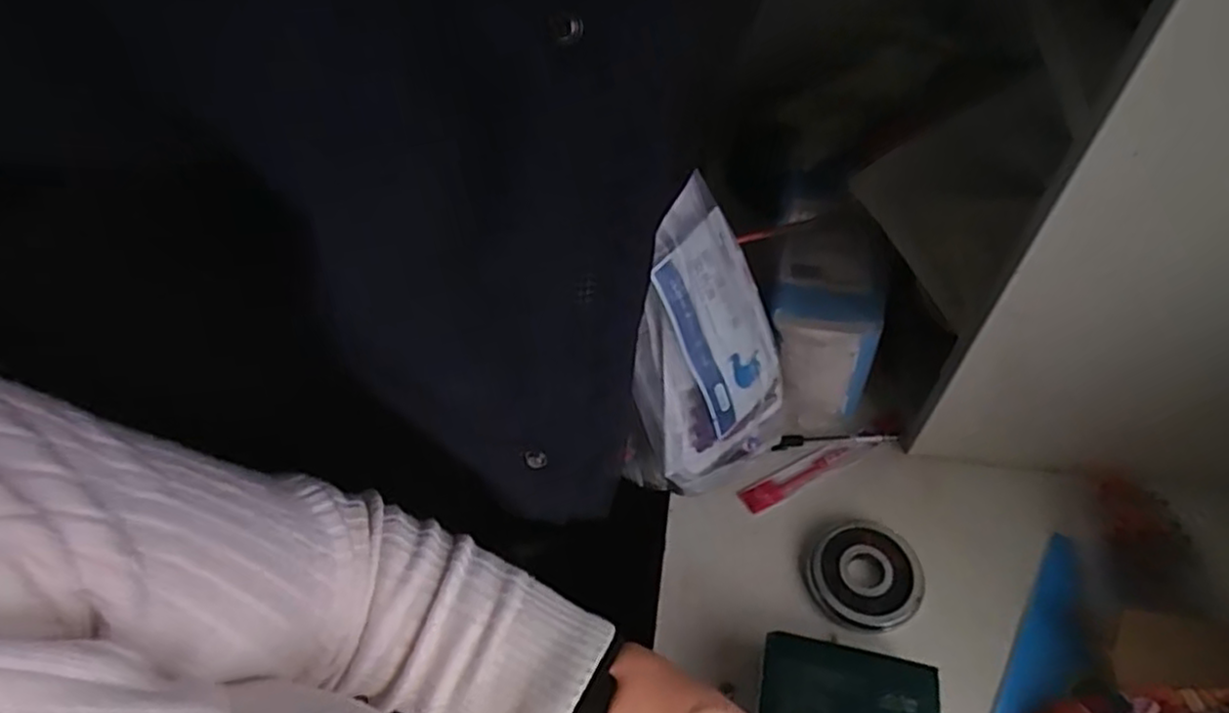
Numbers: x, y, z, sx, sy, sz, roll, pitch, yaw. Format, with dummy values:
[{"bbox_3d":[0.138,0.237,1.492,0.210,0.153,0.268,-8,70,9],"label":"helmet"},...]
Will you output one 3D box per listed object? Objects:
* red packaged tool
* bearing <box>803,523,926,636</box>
[{"bbox_3d":[0.172,0.102,0.648,0.131,0.004,0.025,-24,56,-14],"label":"red packaged tool"},{"bbox_3d":[0.201,0.176,0.586,0.085,0.020,0.087,-13,54,-7],"label":"bearing"}]

